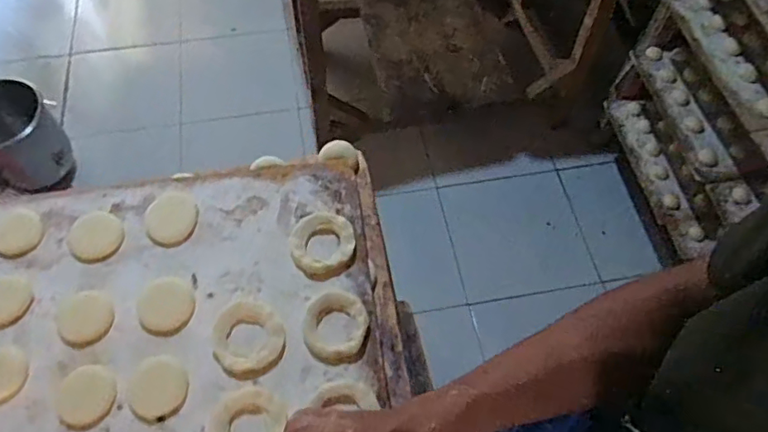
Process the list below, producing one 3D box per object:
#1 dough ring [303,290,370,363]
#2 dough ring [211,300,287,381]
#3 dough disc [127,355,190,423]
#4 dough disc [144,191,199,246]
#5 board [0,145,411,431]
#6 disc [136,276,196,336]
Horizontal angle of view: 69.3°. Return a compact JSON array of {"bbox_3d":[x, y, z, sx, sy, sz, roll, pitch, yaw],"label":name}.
[{"bbox_3d":[-0.048,0.108,0.544,0.061,0.010,0.068,15,61,8],"label":"dough ring"},{"bbox_3d":[-0.132,0.119,0.539,0.065,0.011,0.072,-26,63,-14],"label":"dough ring"},{"bbox_3d":[-0.210,0.160,0.517,0.053,0.004,0.057,0,60,0],"label":"dough disc"},{"bbox_3d":[-0.231,0.002,0.603,0.052,0.005,0.063,1,60,0],"label":"dough disc"},{"bbox_3d":[-0.278,0.144,0.540,0.585,0.033,0.409,-9,60,-5],"label":"board"},{"bbox_3d":[-0.218,0.090,0.556,0.054,0.004,0.059,0,60,0],"label":"disc"}]

